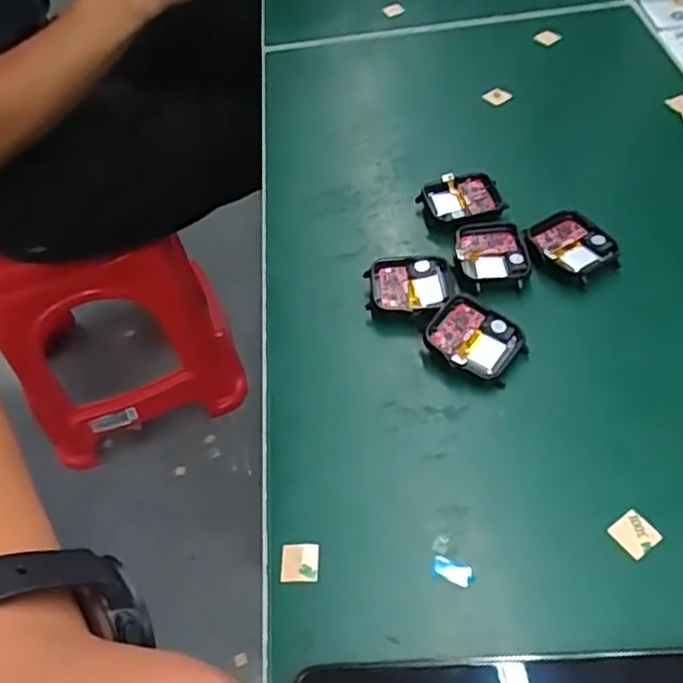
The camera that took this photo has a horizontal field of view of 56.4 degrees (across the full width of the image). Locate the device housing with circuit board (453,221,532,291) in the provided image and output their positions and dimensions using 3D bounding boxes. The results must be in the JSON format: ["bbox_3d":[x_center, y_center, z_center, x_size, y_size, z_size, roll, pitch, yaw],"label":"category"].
[{"bbox_3d":[0.082,-0.048,0.350,0.039,0.010,0.046,-4,52,3],"label":"device housing with circuit board"}]

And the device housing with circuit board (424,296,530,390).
[{"bbox_3d":[0.066,0.000,0.317,0.045,0.014,0.038,25,59,22],"label":"device housing with circuit board"}]

